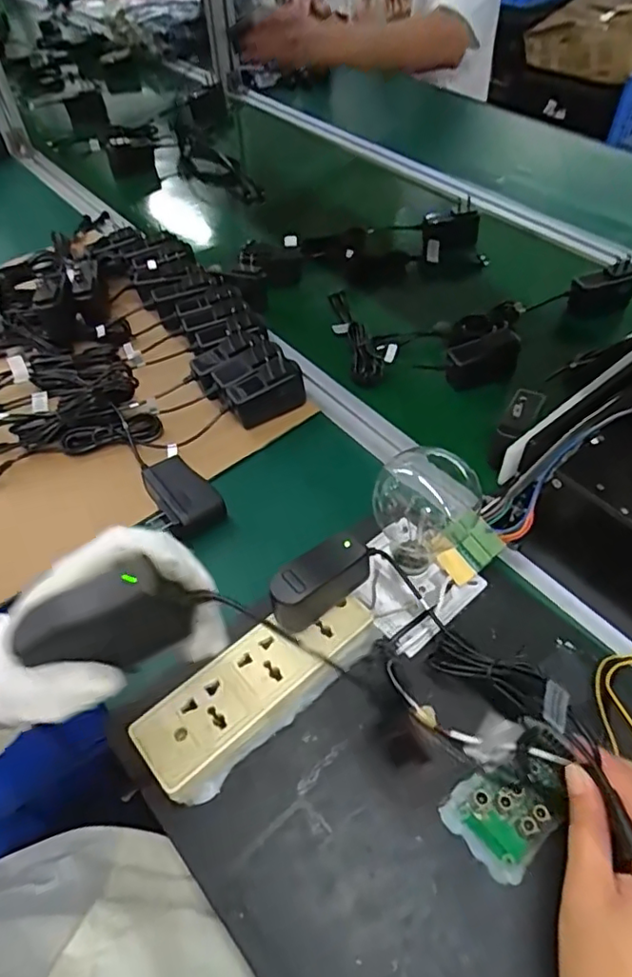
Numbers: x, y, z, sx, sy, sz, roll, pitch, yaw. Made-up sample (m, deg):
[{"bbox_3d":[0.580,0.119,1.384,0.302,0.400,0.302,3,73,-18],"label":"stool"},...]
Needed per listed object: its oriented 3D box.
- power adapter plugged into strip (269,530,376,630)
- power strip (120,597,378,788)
[{"bbox_3d":[0.002,0.067,0.402,0.078,0.055,0.025,-31,56,-23],"label":"power adapter plugged into strip"},{"bbox_3d":[-0.038,0.128,0.390,0.166,0.031,0.051,-33,56,-24],"label":"power strip"}]

